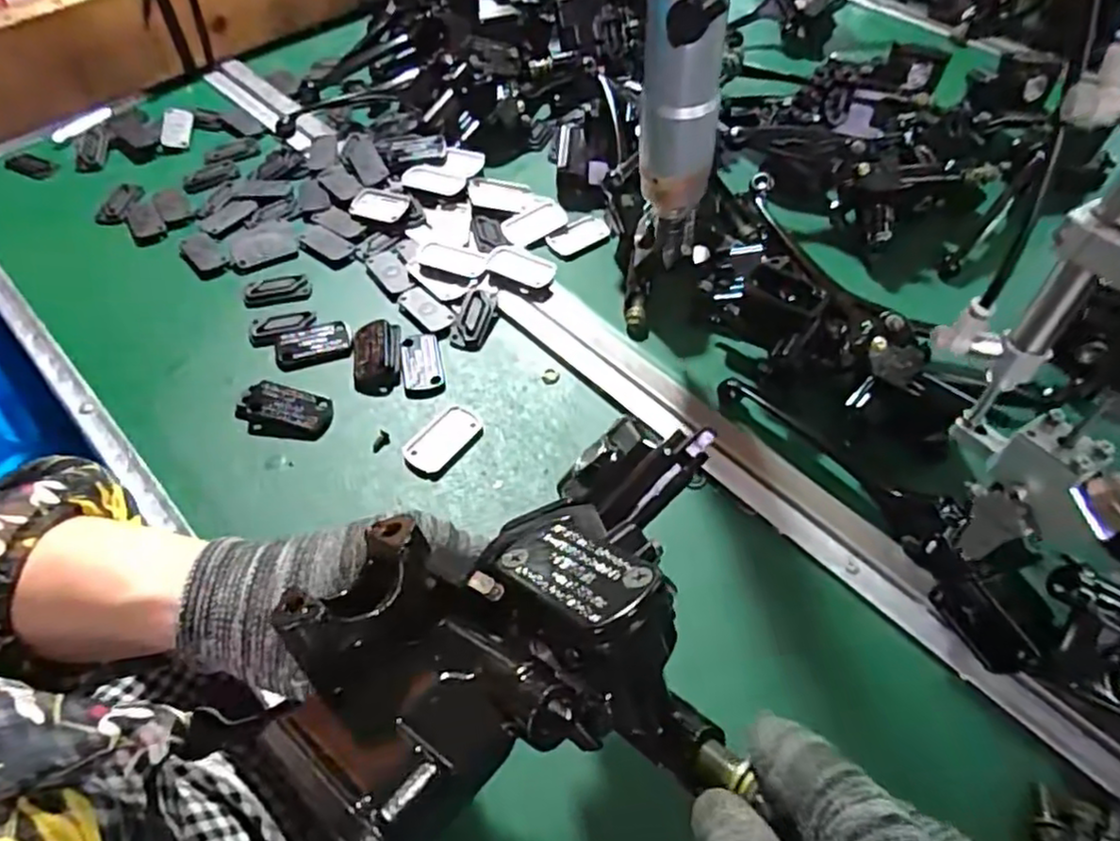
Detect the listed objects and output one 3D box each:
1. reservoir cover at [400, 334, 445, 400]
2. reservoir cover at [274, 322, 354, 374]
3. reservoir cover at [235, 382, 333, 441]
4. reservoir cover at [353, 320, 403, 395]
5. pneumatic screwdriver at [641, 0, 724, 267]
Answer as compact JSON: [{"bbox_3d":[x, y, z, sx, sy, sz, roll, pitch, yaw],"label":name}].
[{"bbox_3d":[-0.095,-0.038,0.473,0.026,0.005,0.053,-9,56,-6],"label":"reservoir cover"},{"bbox_3d":[-0.173,-0.053,0.482,0.051,0.006,0.034,-16,57,-10],"label":"reservoir cover"},{"bbox_3d":[-0.180,-0.006,0.447,0.062,0.013,0.033,6,56,4],"label":"reservoir cover"},{"bbox_3d":[-0.127,-0.047,0.474,0.032,0.014,0.060,-10,56,-6],"label":"reservoir cover"},{"bbox_3d":[0.063,-0.182,0.341,0.042,0.246,0.052,9,56,6],"label":"pneumatic screwdriver"}]

